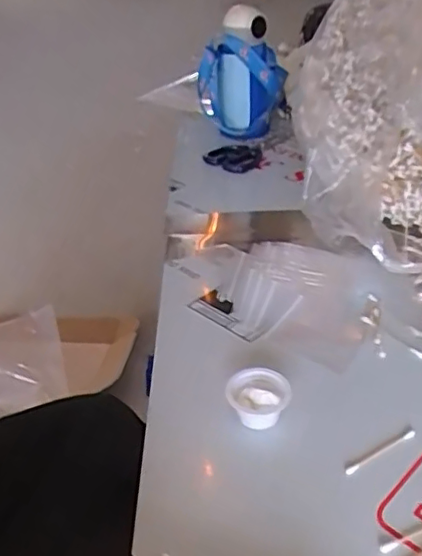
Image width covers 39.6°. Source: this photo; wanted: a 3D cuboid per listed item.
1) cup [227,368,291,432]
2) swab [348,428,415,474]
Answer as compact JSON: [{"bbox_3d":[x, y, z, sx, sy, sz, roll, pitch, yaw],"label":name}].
[{"bbox_3d":[0.042,0.105,0.508,0.054,0.031,0.046,13,39,22],"label":"cup"},{"bbox_3d":[0.138,0.139,0.472,0.074,0.004,0.007,-22,39,-24],"label":"swab"}]

